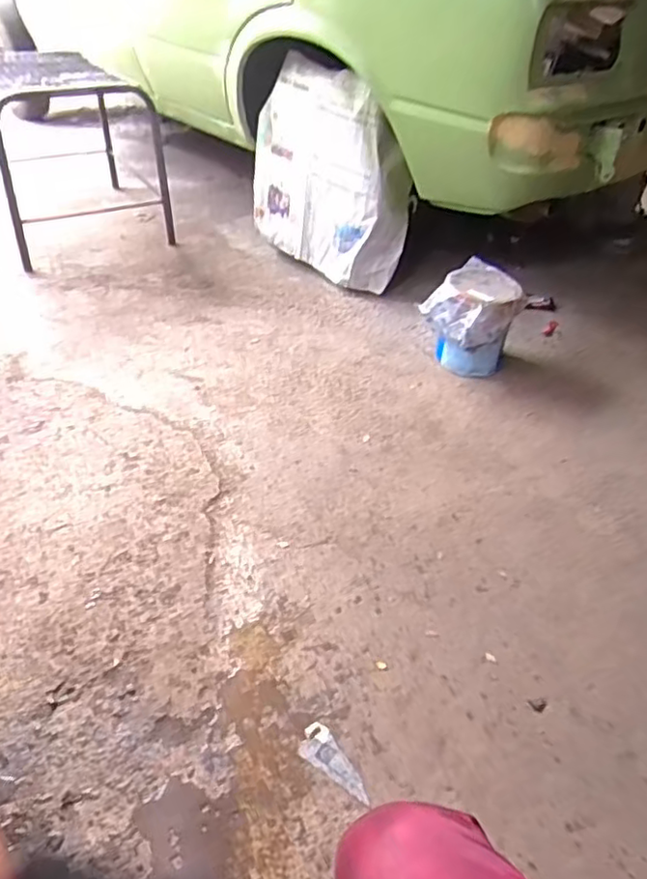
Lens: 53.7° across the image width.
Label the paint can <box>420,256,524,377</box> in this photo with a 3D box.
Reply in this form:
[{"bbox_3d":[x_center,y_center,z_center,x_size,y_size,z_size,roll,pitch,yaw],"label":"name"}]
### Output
[{"bbox_3d":[0.355,-0.288,1.556,0.216,0.199,0.214,15,40,15],"label":"paint can"}]

